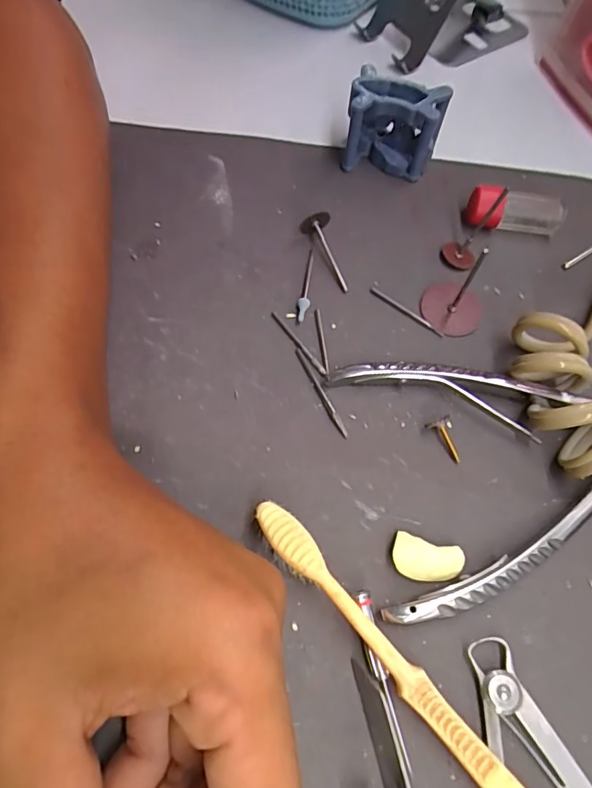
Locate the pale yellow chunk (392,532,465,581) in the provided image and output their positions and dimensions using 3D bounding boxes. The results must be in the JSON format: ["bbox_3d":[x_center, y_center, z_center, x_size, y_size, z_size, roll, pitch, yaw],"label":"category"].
[{"bbox_3d":[0.052,0.066,0.187,0.027,0.004,0.016,14,64,5],"label":"pale yellow chunk"}]

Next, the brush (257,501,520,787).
[{"bbox_3d":[0.049,0.109,0.160,0.012,0.019,0.182,-38,71,-18],"label":"brush"}]

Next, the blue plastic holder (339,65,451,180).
[{"bbox_3d":[0.056,-0.154,0.276,0.052,0.044,0.033,10,64,3],"label":"blue plastic holder"}]

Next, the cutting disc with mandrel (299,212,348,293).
[{"bbox_3d":[0.018,-0.074,0.252,0.016,0.014,0.042,-21,83,-11],"label":"cutting disc with mandrel"}]

